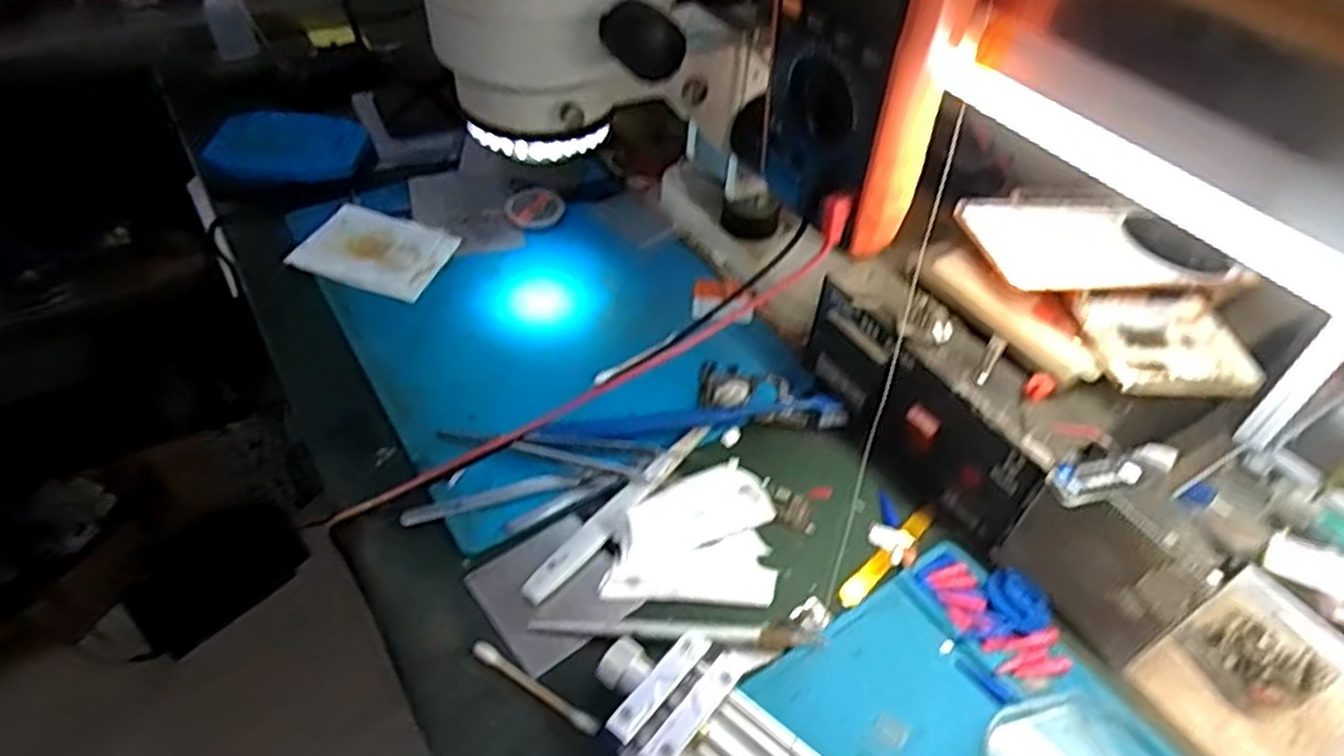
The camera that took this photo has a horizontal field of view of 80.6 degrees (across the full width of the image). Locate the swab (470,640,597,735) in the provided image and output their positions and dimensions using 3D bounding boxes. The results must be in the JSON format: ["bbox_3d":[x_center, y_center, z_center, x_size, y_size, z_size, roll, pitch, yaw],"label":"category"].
[{"bbox_3d":[-0.064,0.144,0.371,0.070,0.007,0.008,25,49,20],"label":"swab"}]

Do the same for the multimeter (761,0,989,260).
[{"bbox_3d":[0.085,-0.147,0.352,0.046,0.171,0.090,-23,51,-24],"label":"multimeter"}]

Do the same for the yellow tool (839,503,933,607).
[{"bbox_3d":[0.120,0.095,0.434,0.013,0.004,0.084,36,54,28],"label":"yellow tool"}]

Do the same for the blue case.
[{"bbox_3d":[-0.313,-0.189,0.650,0.128,0.029,0.074,-9,47,-12],"label":"blue case"}]

